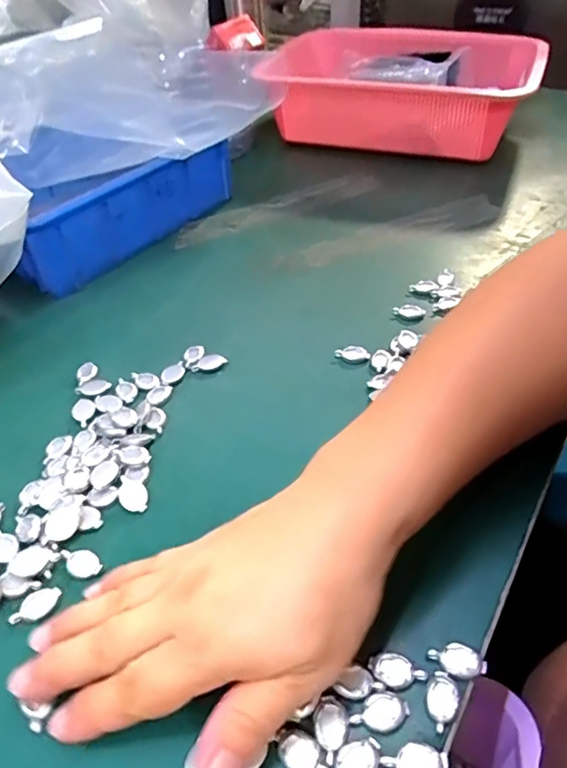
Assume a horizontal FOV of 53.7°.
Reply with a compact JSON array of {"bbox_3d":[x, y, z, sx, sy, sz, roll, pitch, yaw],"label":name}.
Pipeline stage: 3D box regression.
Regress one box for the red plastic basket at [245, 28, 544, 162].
[{"bbox_3d":[0.141,-0.336,0.638,0.268,0.090,0.226,17,46,19],"label":"red plastic basket"}]

